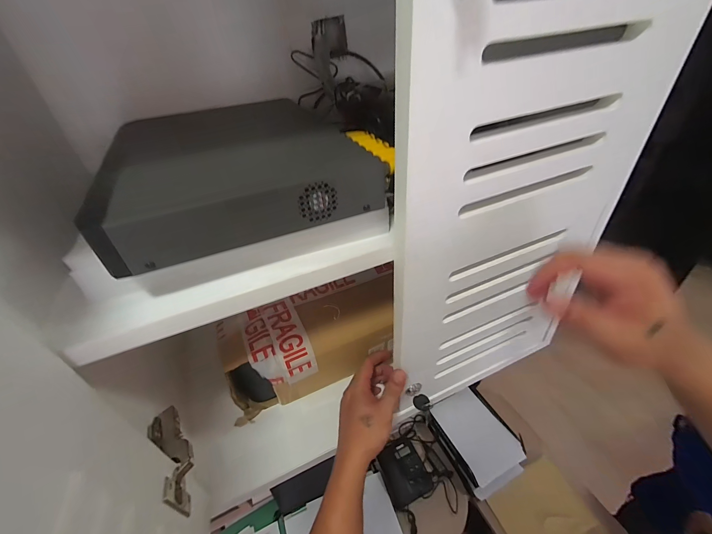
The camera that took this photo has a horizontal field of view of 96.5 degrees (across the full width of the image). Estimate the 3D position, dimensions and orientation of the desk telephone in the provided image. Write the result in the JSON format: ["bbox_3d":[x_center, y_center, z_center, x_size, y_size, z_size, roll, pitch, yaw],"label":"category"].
[{"bbox_3d":[0.183,0.779,1.221,0.163,0.050,0.196,-18,41,-14],"label":"desk telephone"}]

